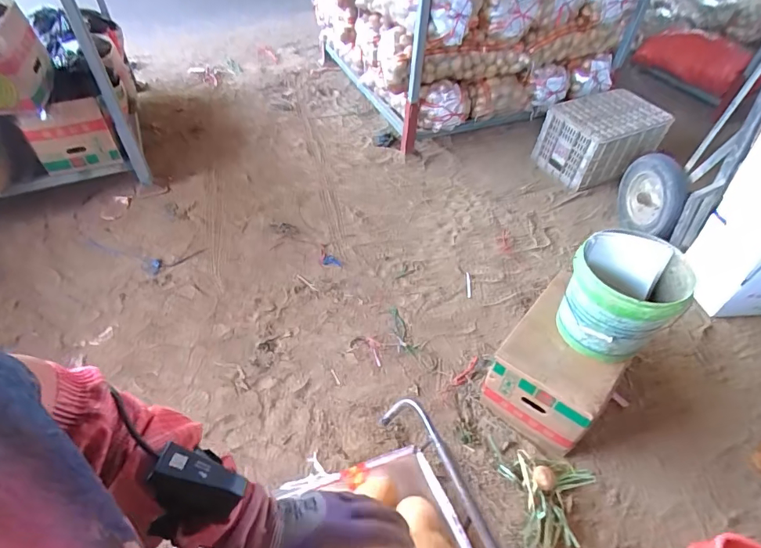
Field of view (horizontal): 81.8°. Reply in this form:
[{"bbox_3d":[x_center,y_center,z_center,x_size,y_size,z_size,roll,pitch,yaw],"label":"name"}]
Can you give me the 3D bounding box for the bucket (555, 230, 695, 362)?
[{"bbox_3d":[0.563,0.058,1.051,0.228,0.224,0.214,0,48,0],"label":"bucket"}]

